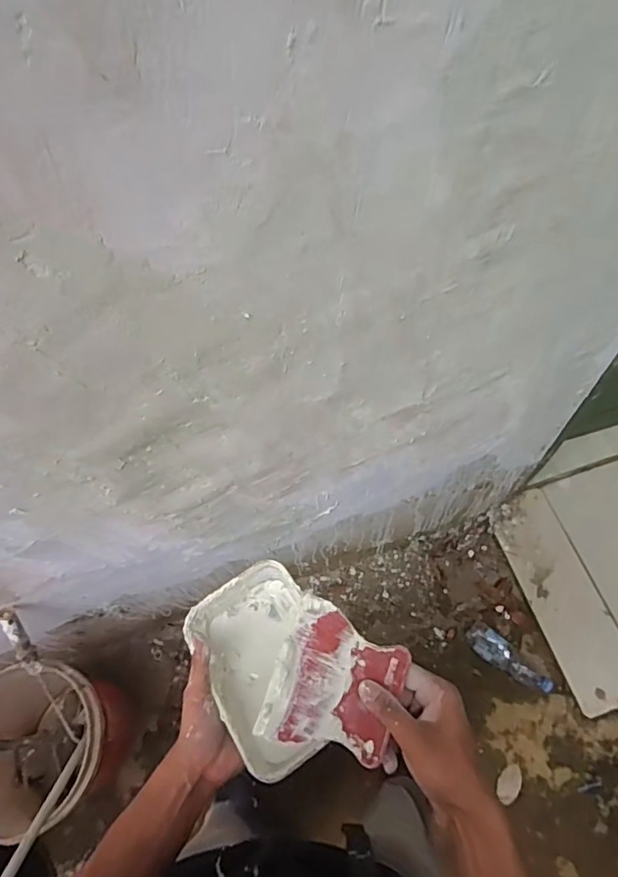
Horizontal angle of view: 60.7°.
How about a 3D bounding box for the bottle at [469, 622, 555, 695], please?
[{"bbox_3d":[0.528,0.588,1.395,0.235,0.054,0.076,40,72,21],"label":"bottle"}]

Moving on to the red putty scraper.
[{"bbox_3d":[0.023,0.209,0.456,0.105,0.013,0.116,16,65,12],"label":"red putty scraper"}]

